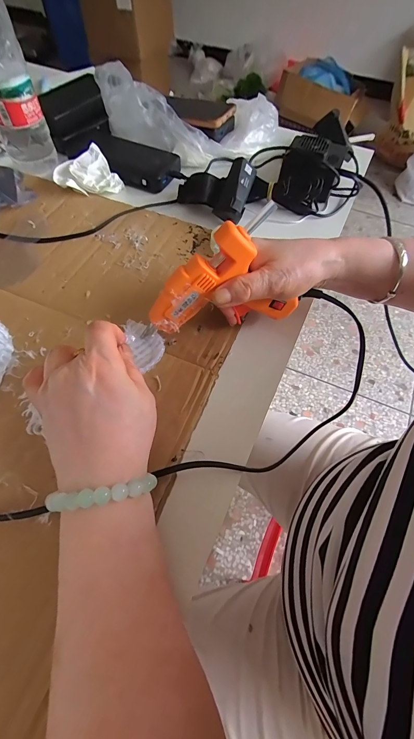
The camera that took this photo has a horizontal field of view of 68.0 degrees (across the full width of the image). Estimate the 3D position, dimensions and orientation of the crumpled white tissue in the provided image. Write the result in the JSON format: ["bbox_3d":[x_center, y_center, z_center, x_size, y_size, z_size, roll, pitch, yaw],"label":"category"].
[{"bbox_3d":[-0.161,-0.262,0.414,0.076,0.030,0.060,-34,68,-20],"label":"crumpled white tissue"}]

